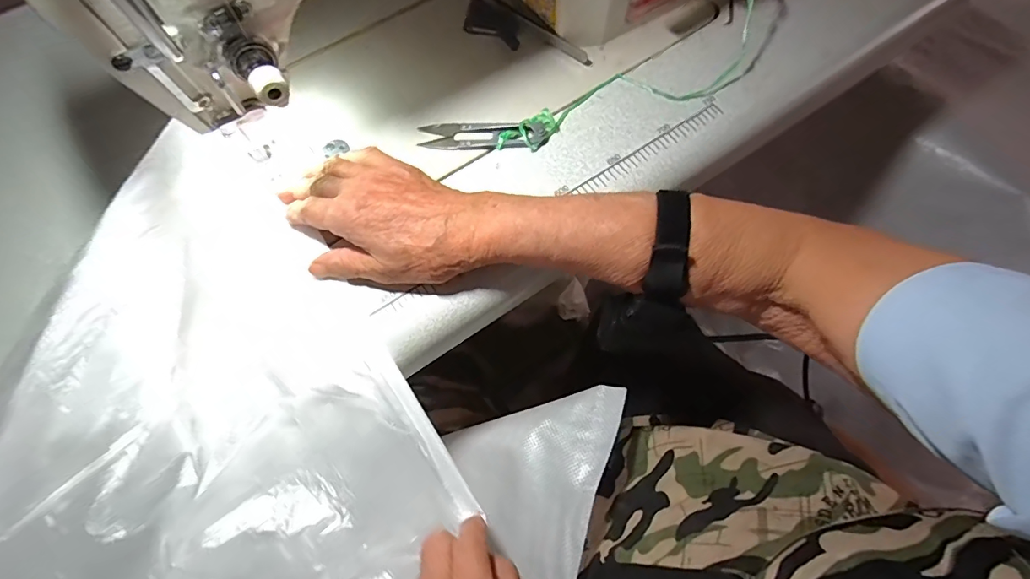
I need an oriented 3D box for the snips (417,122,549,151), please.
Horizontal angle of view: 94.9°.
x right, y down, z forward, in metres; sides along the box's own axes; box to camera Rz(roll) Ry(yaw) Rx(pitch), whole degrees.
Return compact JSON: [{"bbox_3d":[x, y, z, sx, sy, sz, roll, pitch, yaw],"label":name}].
[{"bbox_3d":[-0.025,-0.123,0.378,0.099,0.011,0.026,0,68,3],"label":"snips"}]

